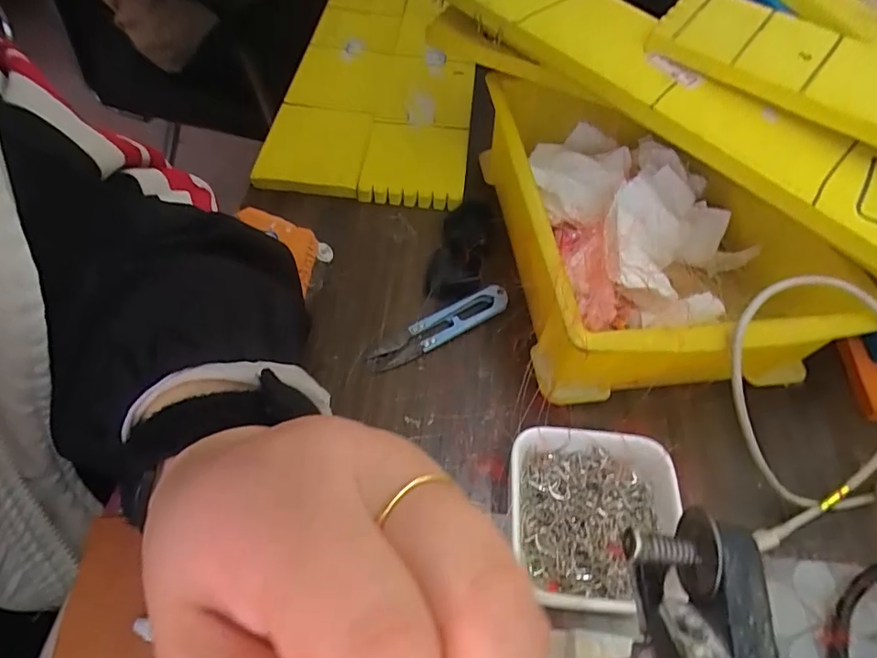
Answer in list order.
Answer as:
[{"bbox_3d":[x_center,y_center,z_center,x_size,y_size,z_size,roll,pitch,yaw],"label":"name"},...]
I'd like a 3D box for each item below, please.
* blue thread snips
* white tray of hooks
[{"bbox_3d":[0.001,-0.002,0.330,0.100,0.010,0.022,-25,61,-20],"label":"blue thread snips"},{"bbox_3d":[0.078,0.093,0.253,0.078,0.031,0.081,2,55,-3],"label":"white tray of hooks"}]

